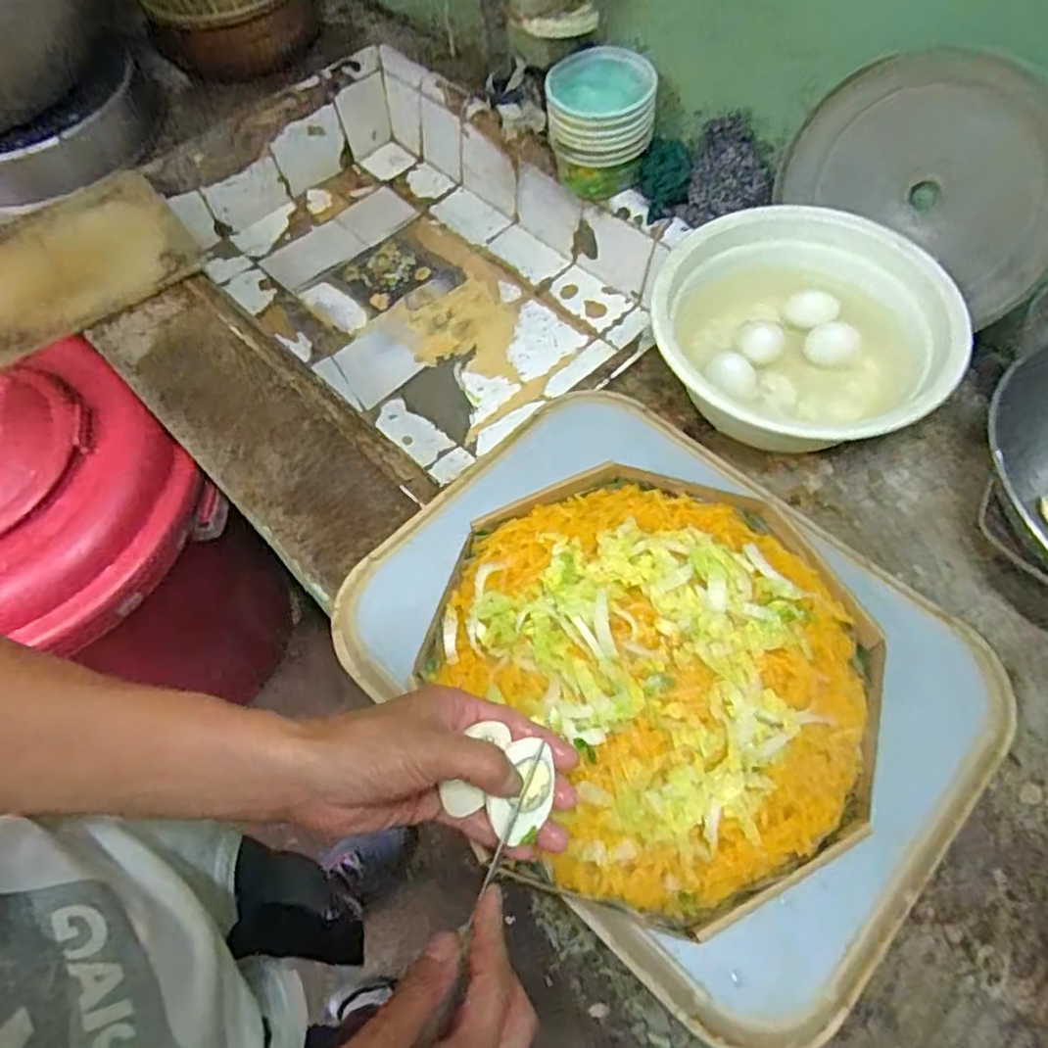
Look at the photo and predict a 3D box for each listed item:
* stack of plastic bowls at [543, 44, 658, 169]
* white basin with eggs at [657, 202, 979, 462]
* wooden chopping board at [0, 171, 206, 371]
[{"bbox_3d":[0.082,-0.452,0.750,0.116,0.073,0.089,2,62,3],"label":"stack of plastic bowls"},{"bbox_3d":[0.242,-0.161,0.622,0.226,0.097,0.237,-1,62,2],"label":"white basin with eggs"},{"bbox_3d":[-0.519,-0.283,0.764,0.283,0.020,0.212,-36,66,-16],"label":"wooden chopping board"}]

